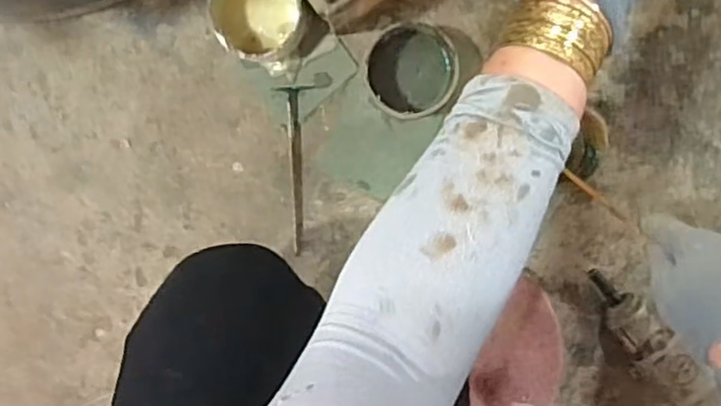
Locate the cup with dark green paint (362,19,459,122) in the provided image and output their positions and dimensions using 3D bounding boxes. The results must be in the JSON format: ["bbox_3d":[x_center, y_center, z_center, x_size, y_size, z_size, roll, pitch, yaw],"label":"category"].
[{"bbox_3d":[0.046,-0.121,0.590,0.080,0.035,0.083,0,98,3],"label":"cup with dark green paint"}]

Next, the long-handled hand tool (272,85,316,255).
[{"bbox_3d":[-0.055,-0.032,0.622,0.034,0.008,0.158,-6,98,4],"label":"long-handled hand tool"}]

